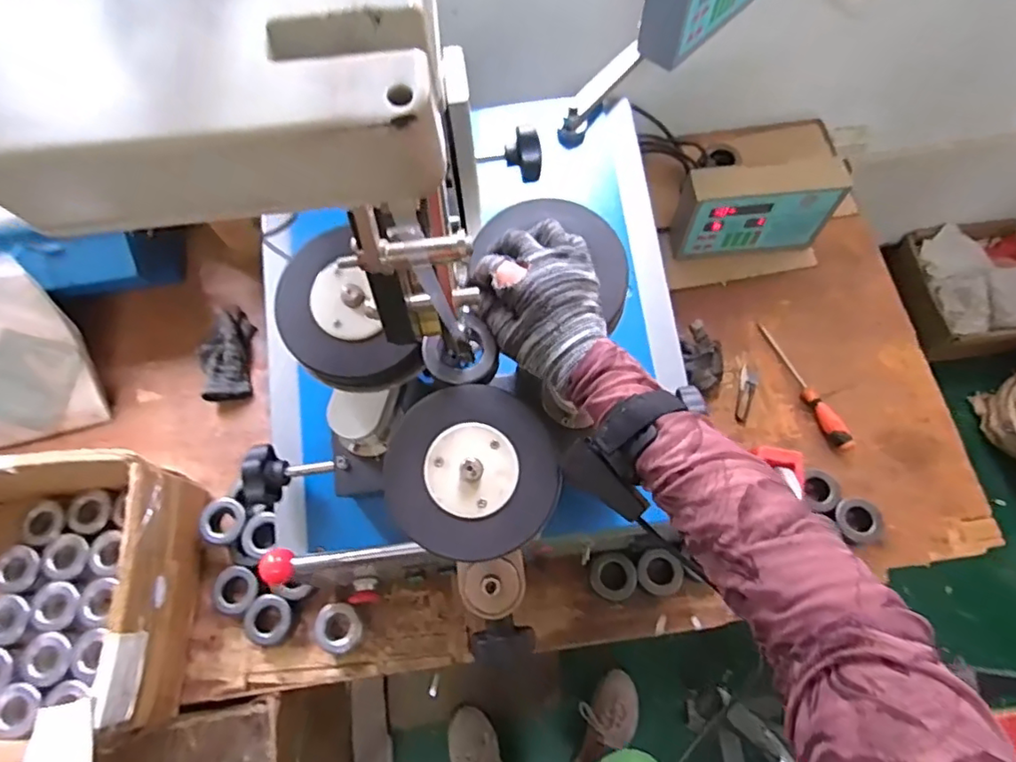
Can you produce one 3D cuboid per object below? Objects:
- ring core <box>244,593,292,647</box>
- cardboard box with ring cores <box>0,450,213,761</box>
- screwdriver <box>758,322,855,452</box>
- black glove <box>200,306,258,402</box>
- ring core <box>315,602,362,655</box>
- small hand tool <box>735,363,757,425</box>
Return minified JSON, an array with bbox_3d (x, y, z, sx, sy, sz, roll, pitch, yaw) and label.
[{"bbox_3d":[-0.321,0.322,0.790,0.057,0.032,0.064,12,70,4],"label":"ring core"},{"bbox_3d":[-0.589,0.280,0.738,0.333,0.178,0.350,1,69,0],"label":"cardboard box with ring cores"},{"bbox_3d":[0.451,0.003,0.889,0.025,0.024,0.226,-23,71,-8],"label":"screwdriver"},{"bbox_3d":[-0.448,-0.045,0.937,0.075,0.032,0.157,-3,69,-1],"label":"black glove"},{"bbox_3d":[-0.224,0.330,0.783,0.060,0.042,0.063,-9,70,-3],"label":"ring core"},{"bbox_3d":[0.366,0.021,0.904,0.026,0.010,0.091,16,70,6],"label":"small hand tool"}]

